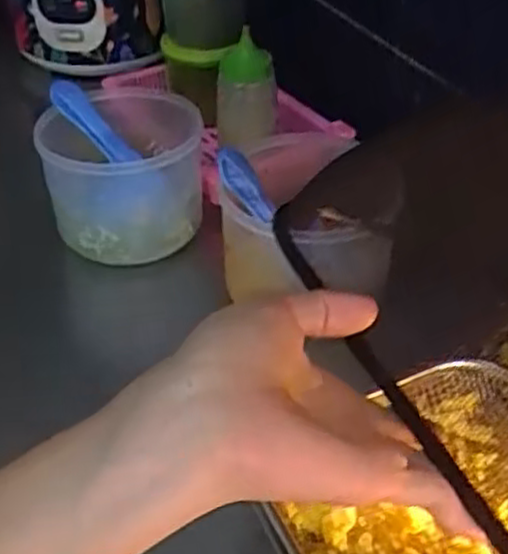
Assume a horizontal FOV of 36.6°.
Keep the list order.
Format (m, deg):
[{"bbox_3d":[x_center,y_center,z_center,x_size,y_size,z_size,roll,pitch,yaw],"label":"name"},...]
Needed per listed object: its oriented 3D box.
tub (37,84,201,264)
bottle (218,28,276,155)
[{"bbox_3d":[-0.136,-0.113,0.814,0.157,0.128,0.179,-1,40,-1],"label":"tub"},{"bbox_3d":[-0.007,-0.198,0.875,0.063,0.198,0.049,-8,65,-9],"label":"bottle"}]

